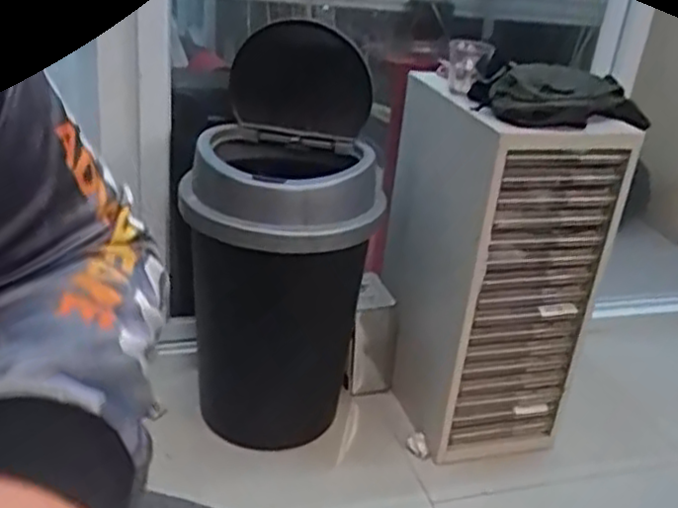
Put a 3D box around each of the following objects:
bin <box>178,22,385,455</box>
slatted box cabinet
[{"bbox_3d":[-0.120,0.035,1.377,0.327,0.835,0.294,6,25,-3],"label":"bin"},{"bbox_3d":[0.299,0.049,1.475,0.303,0.716,0.363,-3,27,-21],"label":"slatted box cabinet"}]

